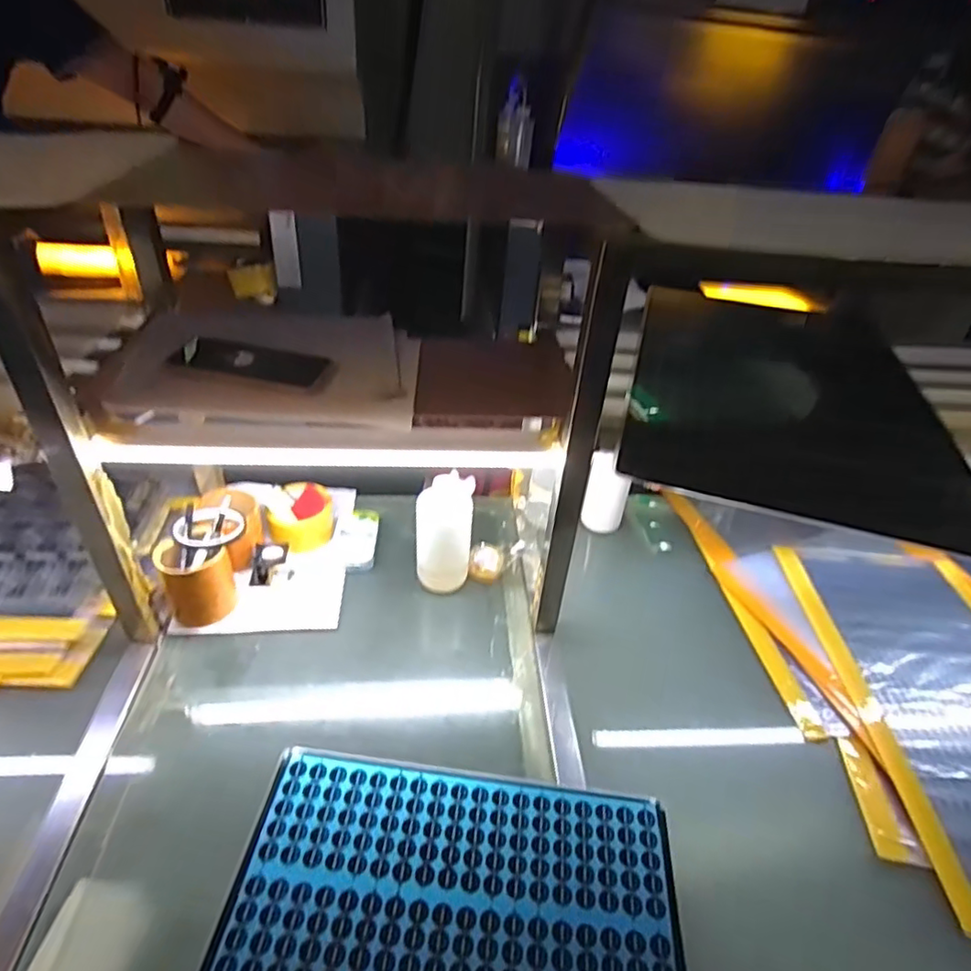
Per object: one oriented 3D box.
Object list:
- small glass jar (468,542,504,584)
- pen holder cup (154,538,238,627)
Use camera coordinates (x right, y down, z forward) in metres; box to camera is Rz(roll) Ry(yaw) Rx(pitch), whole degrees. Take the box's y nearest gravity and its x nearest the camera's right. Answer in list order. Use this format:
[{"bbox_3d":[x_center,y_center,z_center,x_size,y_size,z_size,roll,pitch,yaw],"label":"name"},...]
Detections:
[{"bbox_3d":[0.002,0.114,0.867,0.046,0.046,0.048,3,37,-2],"label":"small glass jar"},{"bbox_3d":[-0.367,0.118,0.763,0.075,0.091,0.081,3,37,-2],"label":"pen holder cup"}]

